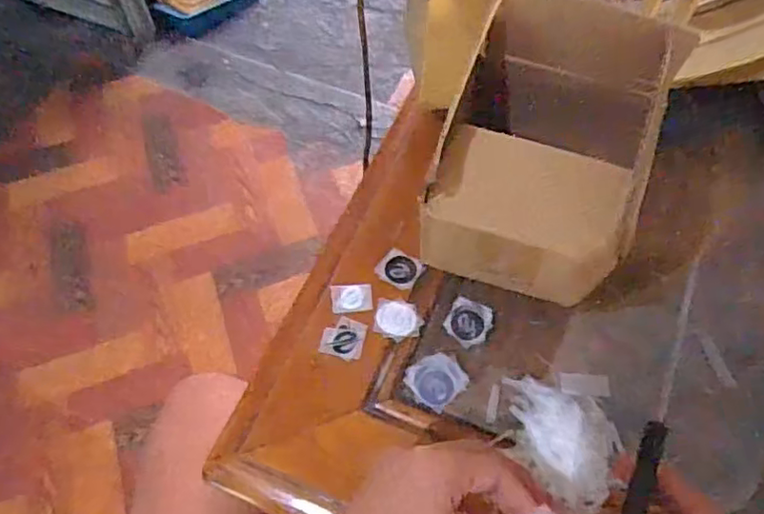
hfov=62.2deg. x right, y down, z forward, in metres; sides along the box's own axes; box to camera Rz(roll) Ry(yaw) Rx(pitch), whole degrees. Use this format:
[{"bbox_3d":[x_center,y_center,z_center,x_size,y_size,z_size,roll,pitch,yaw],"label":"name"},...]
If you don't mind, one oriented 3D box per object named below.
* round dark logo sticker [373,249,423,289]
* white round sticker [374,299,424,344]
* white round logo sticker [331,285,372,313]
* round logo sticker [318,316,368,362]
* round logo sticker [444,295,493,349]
[{"bbox_3d":[0.014,0.009,0.497,0.032,0.004,0.030,0,60,0],"label":"round dark logo sticker"},{"bbox_3d":[0.012,0.047,0.476,0.035,0.004,0.032,0,60,0],"label":"white round sticker"},{"bbox_3d":[-0.023,0.031,0.483,0.030,0.004,0.023,-6,60,-3],"label":"white round logo sticker"},{"bbox_3d":[-0.028,0.059,0.466,0.030,0.004,0.032,12,61,7],"label":"round logo sticker"},{"bbox_3d":[0.065,0.049,0.478,0.032,0.004,0.038,27,64,15],"label":"round logo sticker"}]

